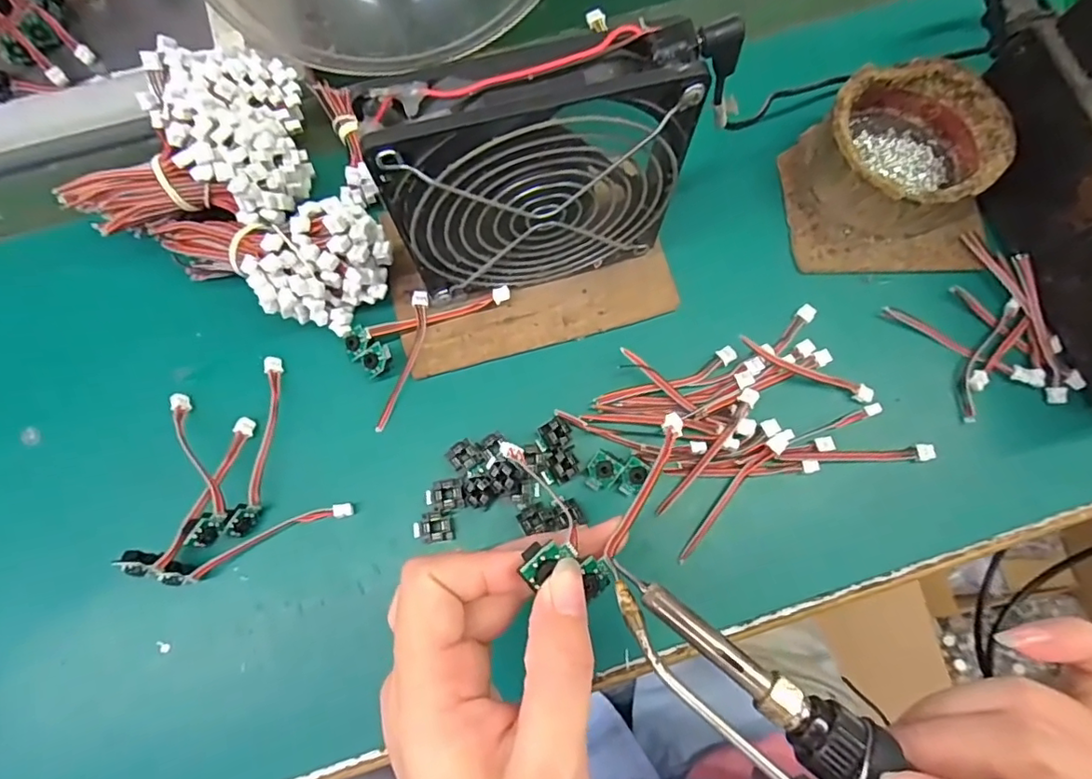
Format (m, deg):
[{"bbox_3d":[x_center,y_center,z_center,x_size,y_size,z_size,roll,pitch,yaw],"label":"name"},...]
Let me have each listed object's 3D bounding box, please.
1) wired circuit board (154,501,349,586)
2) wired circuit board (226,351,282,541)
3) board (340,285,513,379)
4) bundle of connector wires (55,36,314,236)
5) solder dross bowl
[{"bbox_3d":[-0.132,0.069,0.256,0.083,0.018,0.011,-24,76,-6],"label":"wired circuit board"},{"bbox_3d":[-0.138,0.025,0.269,0.010,0.012,0.088,2,75,1],"label":"wired circuit board"},{"bbox_3d":[-0.061,-0.036,0.284,0.084,0.012,0.029,-32,79,-7],"label":"board"},{"bbox_3d":[-0.176,-0.126,0.286,0.109,0.056,0.093,-8,77,-2],"label":"bundle of connector wires"},{"bbox_3d":[0.188,-0.126,0.291,0.082,0.041,0.081,0,77,0],"label":"solder dross bowl"}]

